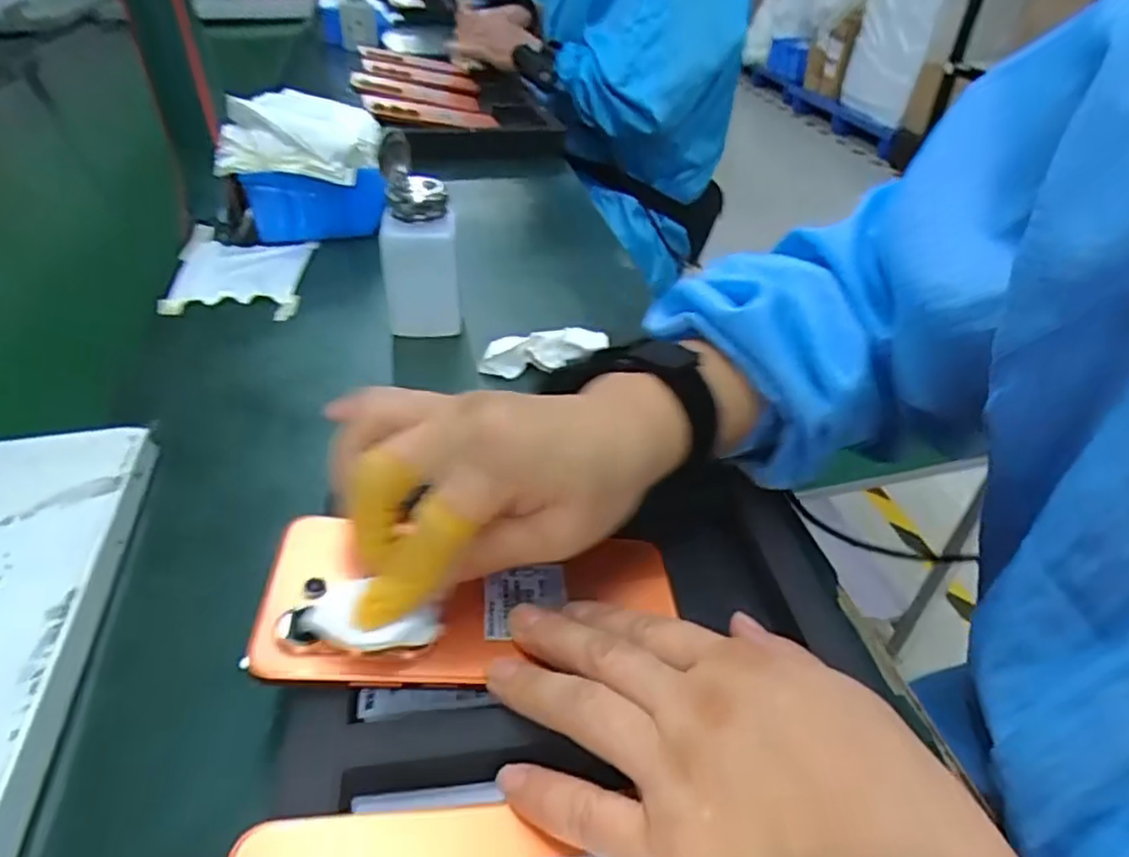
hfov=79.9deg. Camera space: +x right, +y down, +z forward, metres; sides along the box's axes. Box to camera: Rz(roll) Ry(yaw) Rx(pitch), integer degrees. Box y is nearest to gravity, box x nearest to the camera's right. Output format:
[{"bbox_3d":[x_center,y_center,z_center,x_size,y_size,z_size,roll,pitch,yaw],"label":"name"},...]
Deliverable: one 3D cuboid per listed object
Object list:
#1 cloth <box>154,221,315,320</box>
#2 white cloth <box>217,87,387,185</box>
[{"bbox_3d":[-0.263,-0.129,0.546,0.102,0.019,0.130,-3,39,-6],"label":"cloth"},{"bbox_3d":[-0.221,-0.255,0.579,0.122,0.053,0.109,6,39,5],"label":"white cloth"}]

